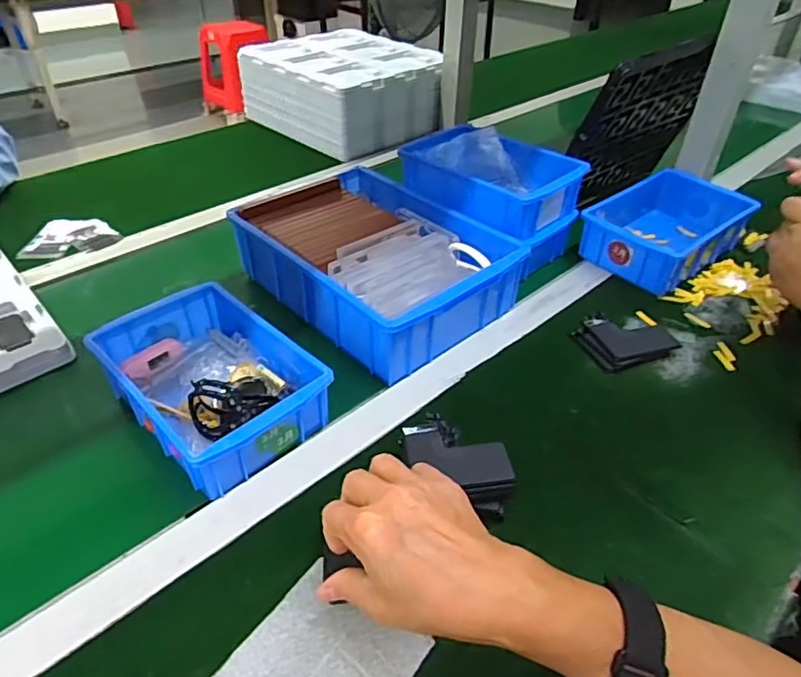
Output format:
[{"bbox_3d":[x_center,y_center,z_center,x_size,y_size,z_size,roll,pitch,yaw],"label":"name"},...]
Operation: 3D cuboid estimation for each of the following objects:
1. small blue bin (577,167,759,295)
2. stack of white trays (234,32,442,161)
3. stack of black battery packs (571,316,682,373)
[{"bbox_3d":[0.354,-0.148,0.770,0.211,0.070,0.150,-26,46,-29],"label":"small blue bin"},{"bbox_3d":[-0.114,-0.484,1.106,0.292,0.137,0.355,-29,48,-31],"label":"stack of white trays"},{"bbox_3d":[0.246,-0.001,0.623,0.109,0.013,0.078,-16,42,-20],"label":"stack of black battery packs"}]

